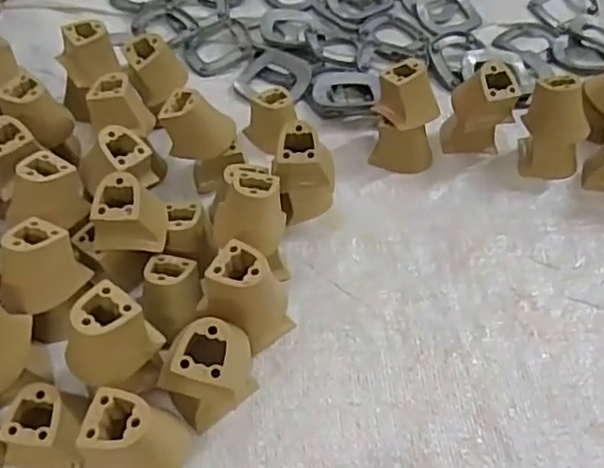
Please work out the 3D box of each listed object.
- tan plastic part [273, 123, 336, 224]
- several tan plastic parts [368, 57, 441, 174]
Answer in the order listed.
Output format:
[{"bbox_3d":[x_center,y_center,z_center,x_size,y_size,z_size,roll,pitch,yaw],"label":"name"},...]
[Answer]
[{"bbox_3d":[0.003,-0.041,0.439,0.039,0.068,0.031,3,50,2],"label":"tan plastic part"},{"bbox_3d":[0.079,-0.088,0.481,0.048,0.067,0.048,11,51,8],"label":"several tan plastic parts"}]

